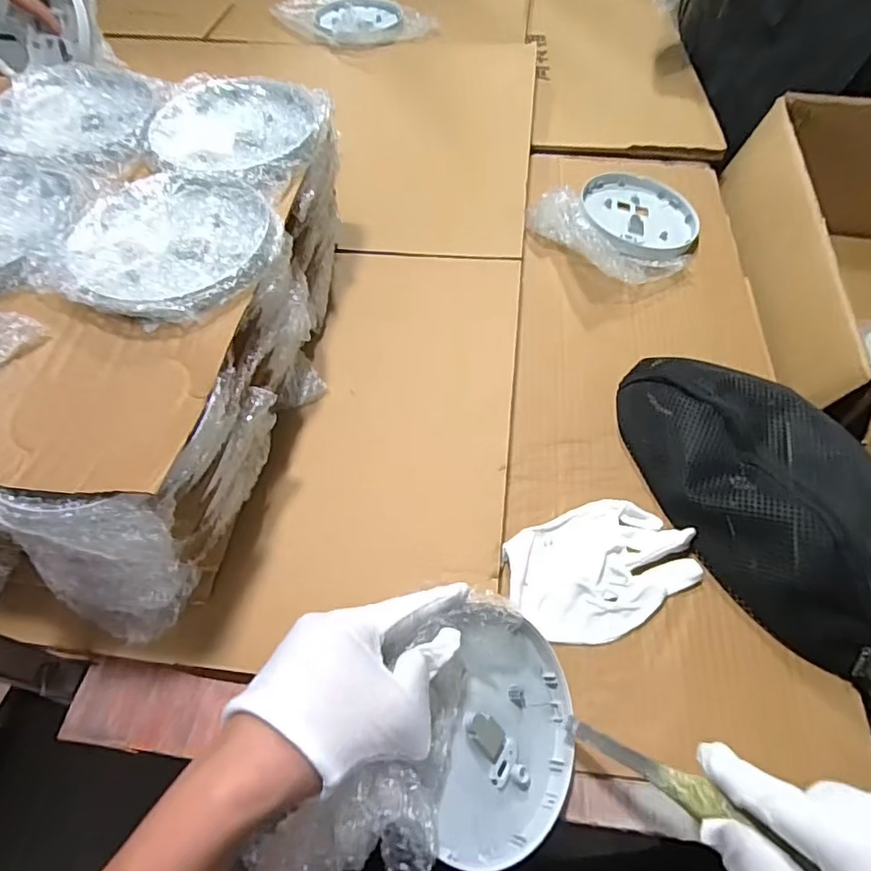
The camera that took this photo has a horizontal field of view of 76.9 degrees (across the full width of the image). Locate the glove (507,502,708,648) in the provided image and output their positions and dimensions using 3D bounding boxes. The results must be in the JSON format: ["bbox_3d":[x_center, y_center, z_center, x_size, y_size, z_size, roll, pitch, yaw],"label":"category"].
[{"bbox_3d":[0.124,0.100,0.419,0.136,0.022,0.094,-22,60,-14],"label":"glove"}]

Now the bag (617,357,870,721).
[{"bbox_3d":[0.264,0.033,0.427,0.151,0.071,0.283,-29,62,-18],"label":"bag"}]

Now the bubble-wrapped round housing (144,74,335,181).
[{"bbox_3d":[-0.167,-0.261,0.464,0.140,0.020,0.131,17,58,10],"label":"bubble-wrapped round housing"}]

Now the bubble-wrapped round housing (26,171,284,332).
[{"bbox_3d":[-0.185,-0.135,0.387,0.140,0.015,0.136,0,57,0],"label":"bubble-wrapped round housing"}]

